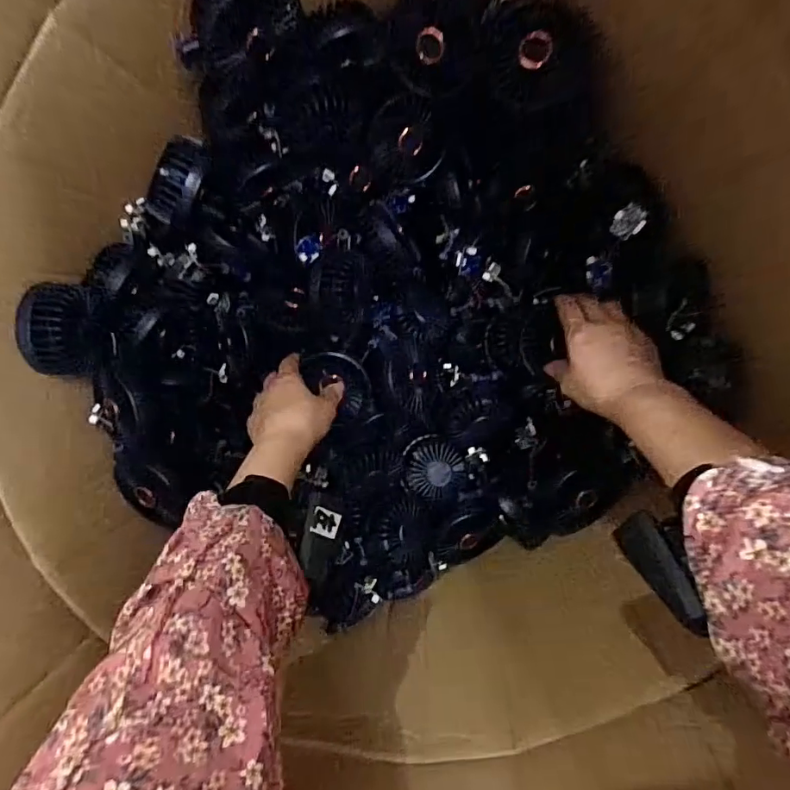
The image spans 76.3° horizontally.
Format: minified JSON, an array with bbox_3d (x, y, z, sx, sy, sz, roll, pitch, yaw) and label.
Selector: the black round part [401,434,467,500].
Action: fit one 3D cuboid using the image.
[{"bbox_3d":[0.045,0.084,0.582,0.073,0.014,0.071,0,97,0],"label":"black round part"}]

